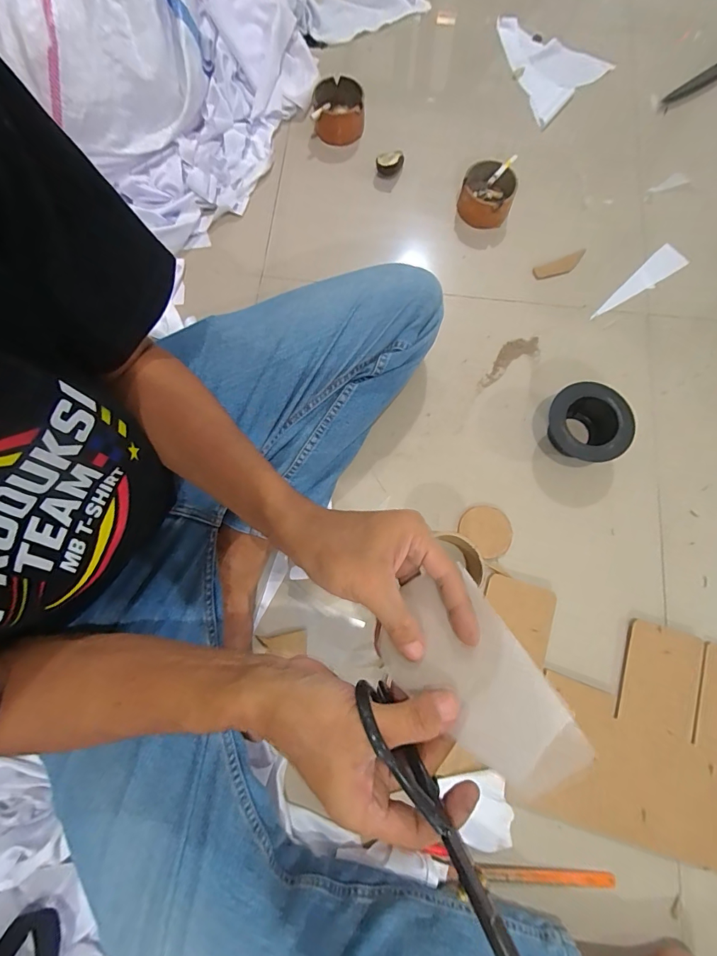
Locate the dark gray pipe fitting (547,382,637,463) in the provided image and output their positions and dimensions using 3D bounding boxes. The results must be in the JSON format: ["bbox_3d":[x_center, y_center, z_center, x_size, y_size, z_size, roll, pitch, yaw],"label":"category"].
[{"bbox_3d":[0.306,-0.068,0.560,0.096,0.059,0.100,0,77,-1],"label":"dark gray pipe fitting"}]

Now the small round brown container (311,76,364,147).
[{"bbox_3d":[-0.033,-0.609,0.692,0.083,0.047,0.085,0,77,-1],"label":"small round brown container"}]

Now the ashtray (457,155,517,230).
[{"bbox_3d":[0.202,-0.448,0.651,0.080,0.045,0.088,17,77,3],"label":"ashtray"}]

